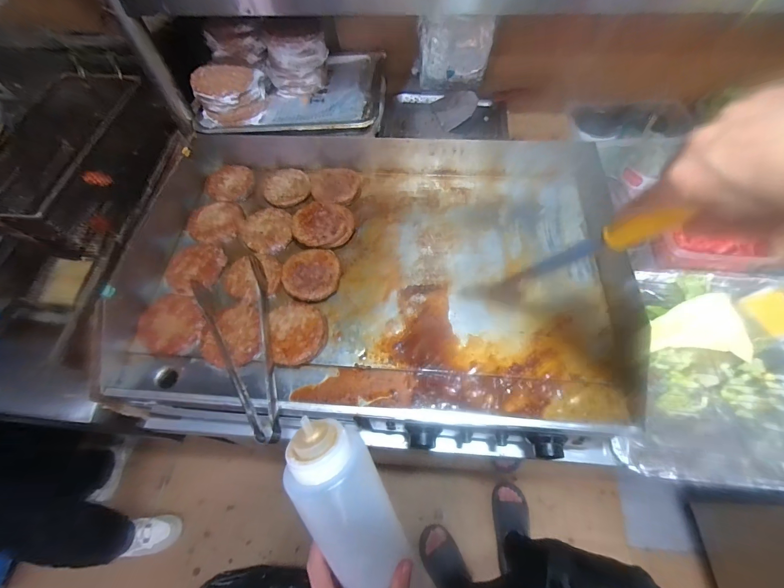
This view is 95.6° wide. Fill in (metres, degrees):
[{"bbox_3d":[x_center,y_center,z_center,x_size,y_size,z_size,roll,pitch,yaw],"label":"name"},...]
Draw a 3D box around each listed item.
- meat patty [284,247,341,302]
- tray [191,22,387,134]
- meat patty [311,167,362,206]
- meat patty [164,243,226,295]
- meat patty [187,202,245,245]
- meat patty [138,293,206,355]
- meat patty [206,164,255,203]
[{"bbox_3d":[-0.133,-0.030,0.589,0.089,0.026,0.095,-1,61,1],"label":"meat patty"},{"bbox_3d":[-0.192,-0.411,0.677,0.355,0.119,0.233,-5,61,-1],"label":"tray"},{"bbox_3d":[-0.107,-0.204,0.683,0.094,0.021,0.087,-1,61,1],"label":"meat patty"},{"bbox_3d":[-0.337,-0.044,0.611,0.093,0.008,0.099,-1,61,1],"label":"meat patty"},{"bbox_3d":[-0.324,-0.134,0.656,0.097,0.008,0.102,-1,61,1],"label":"meat patty"},{"bbox_3d":[-0.347,0.044,0.556,0.108,0.014,0.093,21,63,12],"label":"meat patty"},{"bbox_3d":[-0.321,-0.221,0.712,0.090,0.020,0.081,-33,65,-16],"label":"meat patty"}]

